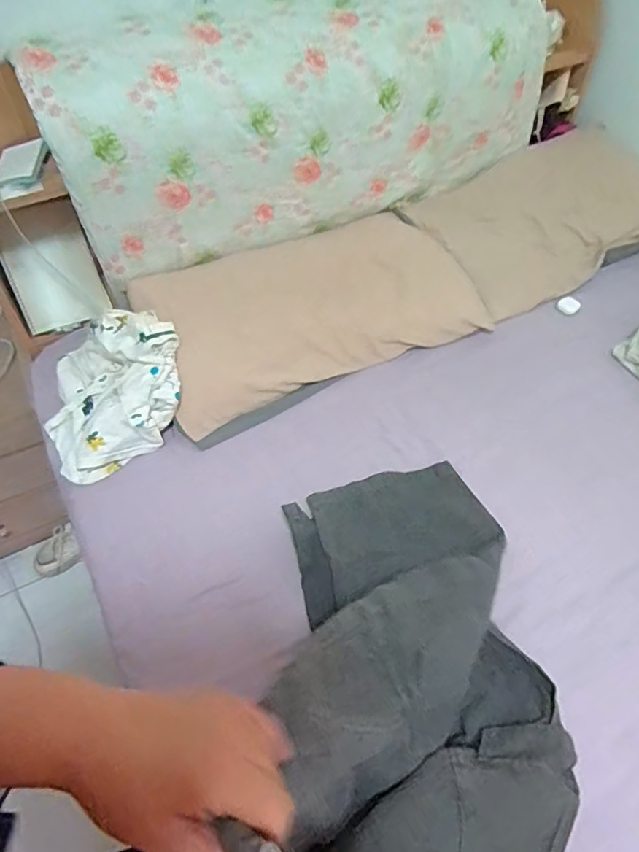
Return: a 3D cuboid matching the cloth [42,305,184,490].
[{"bbox_3d":[-0.377,-0.068,0.990,0.294,0.075,0.267,-37,64,1],"label":"cloth"}]

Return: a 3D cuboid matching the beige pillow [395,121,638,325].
[{"bbox_3d":[0.534,-0.498,1.271,0.580,0.135,0.371,-23,56,-16],"label":"beige pillow"}]

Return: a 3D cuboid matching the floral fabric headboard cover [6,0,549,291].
[{"bbox_3d":[-0.003,-0.654,1.158,1.066,0.397,0.261,-20,55,-14],"label":"floral fabric headboard cover"}]

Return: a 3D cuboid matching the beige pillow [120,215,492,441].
[{"bbox_3d":[-0.013,-0.248,1.107,0.661,0.115,0.346,-20,55,-14],"label":"beige pillow"}]

